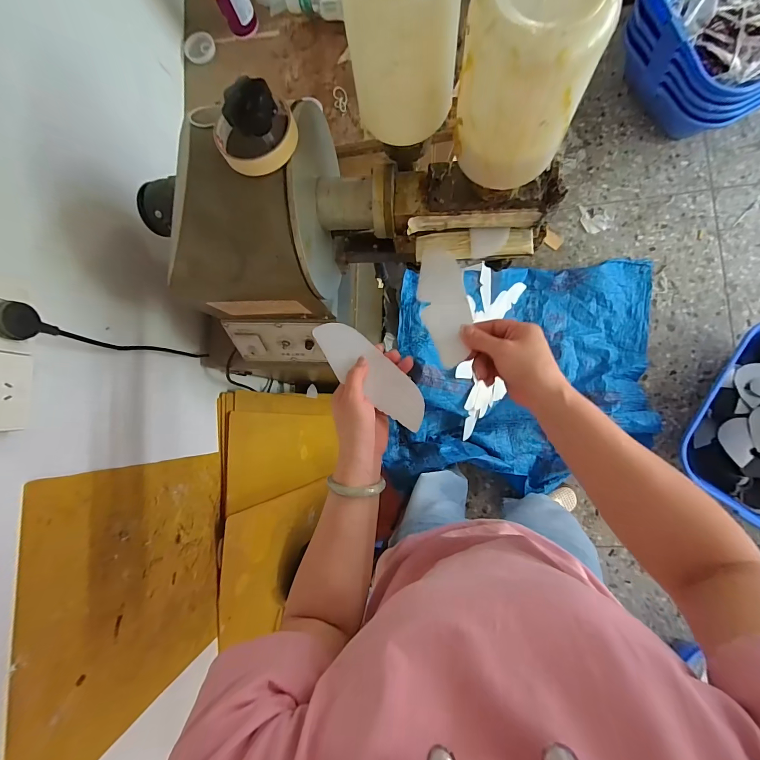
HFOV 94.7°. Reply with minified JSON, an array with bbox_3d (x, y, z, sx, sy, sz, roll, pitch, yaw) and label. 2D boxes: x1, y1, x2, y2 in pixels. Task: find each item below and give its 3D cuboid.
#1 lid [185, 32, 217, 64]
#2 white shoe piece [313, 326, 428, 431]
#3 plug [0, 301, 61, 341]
[{"bbox_3d":[-0.402,-0.741,0.783,0.068,0.017,0.045,-21,129,8],"label":"lid"},{"bbox_3d":[-0.012,-0.009,0.427,0.170,0.009,0.053,42,92,7],"label":"white shoe piece"},{"bbox_3d":[-0.394,-0.064,0.396,0.026,0.065,0.040,7,86,8],"label":"plug"}]

